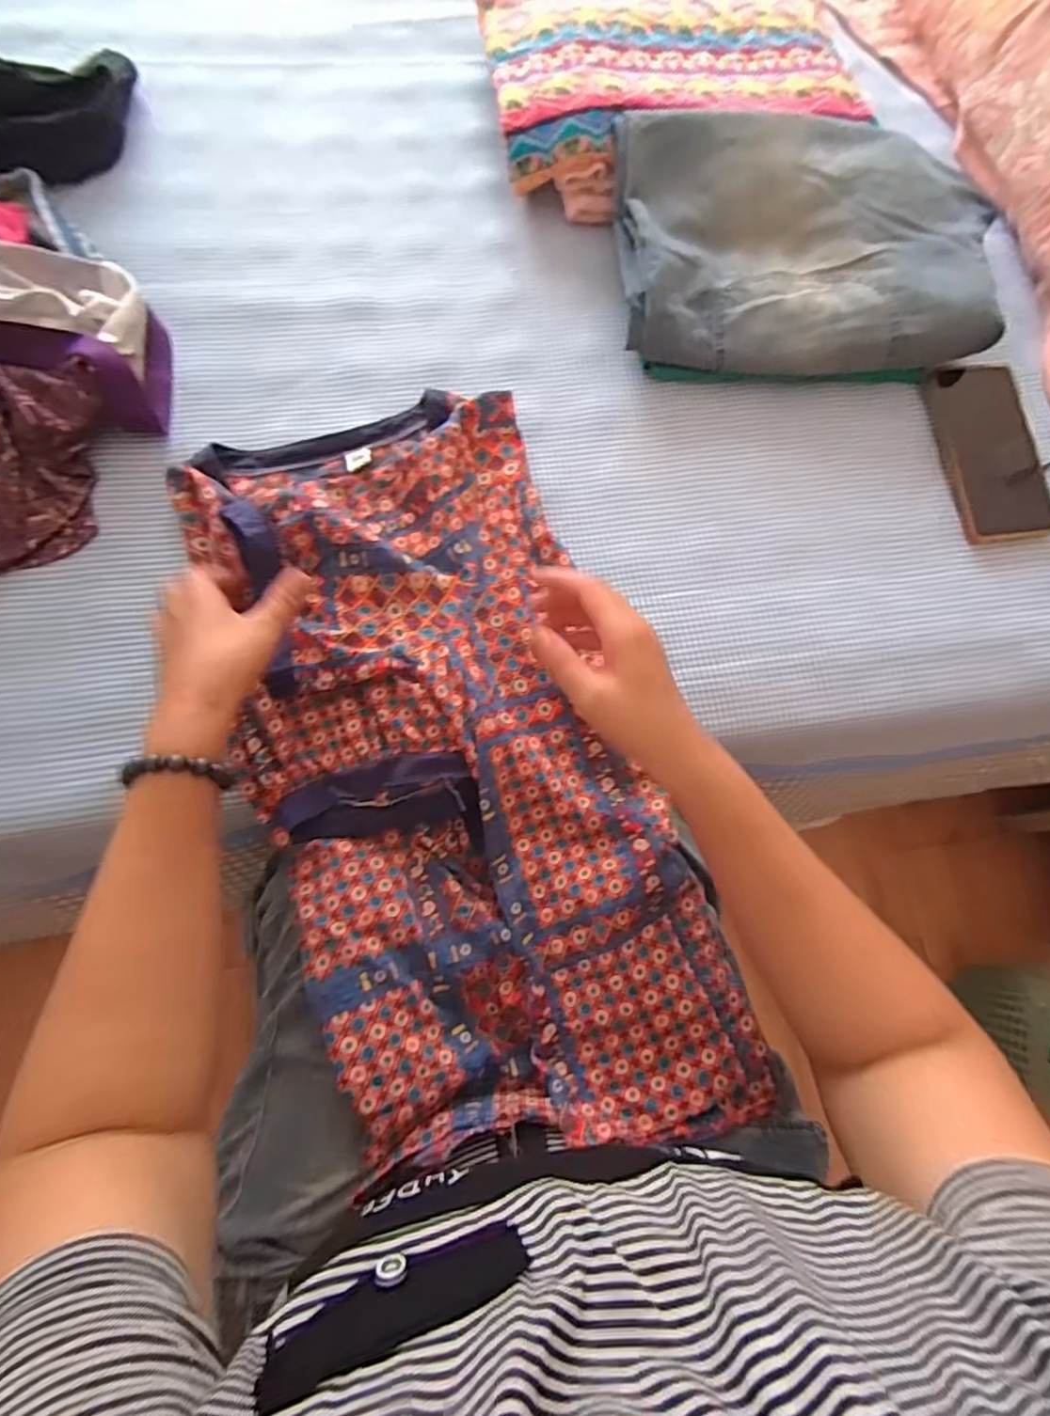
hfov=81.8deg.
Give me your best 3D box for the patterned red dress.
[{"bbox_3d":[-0.053,0.036,0.450,0.268,0.060,0.562,-21,81,-8],"label":"patterned red dress"}]

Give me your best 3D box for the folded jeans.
[{"bbox_3d":[0.247,-0.408,0.535,0.323,0.078,0.225,-2,74,-1],"label":"folded jeans"}]

